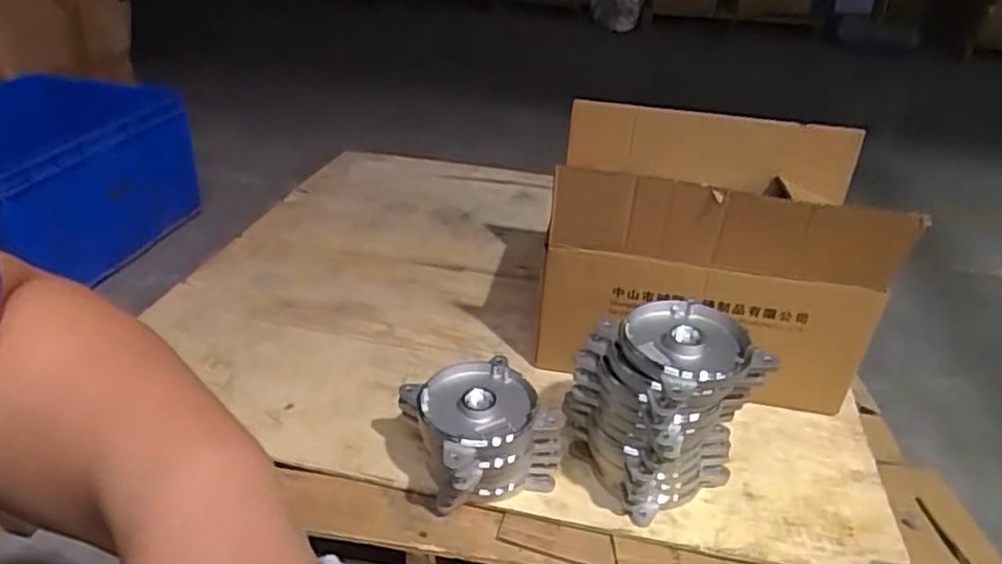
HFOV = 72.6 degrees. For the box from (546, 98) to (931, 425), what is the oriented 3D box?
[{"bbox_3d":[0.293,-0.054,0.996,0.426,0.302,0.301,9,32,10],"label":"box"}]

